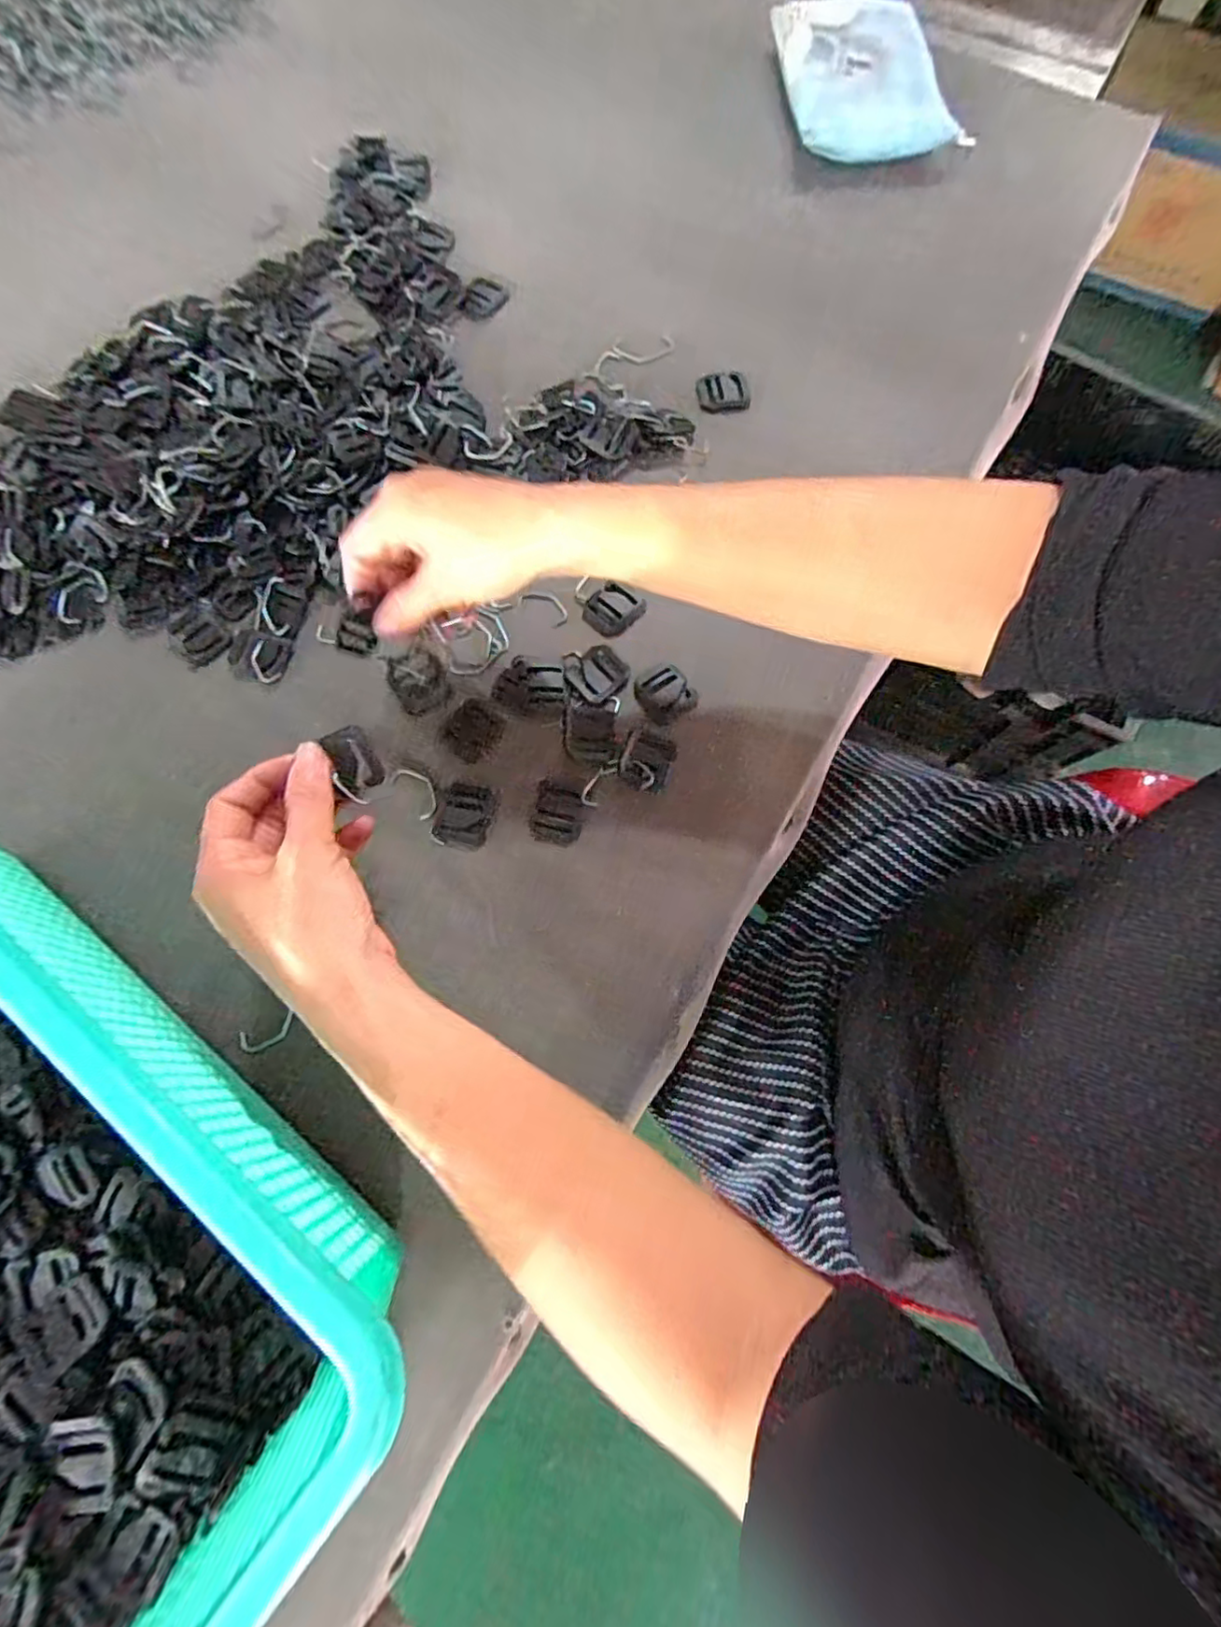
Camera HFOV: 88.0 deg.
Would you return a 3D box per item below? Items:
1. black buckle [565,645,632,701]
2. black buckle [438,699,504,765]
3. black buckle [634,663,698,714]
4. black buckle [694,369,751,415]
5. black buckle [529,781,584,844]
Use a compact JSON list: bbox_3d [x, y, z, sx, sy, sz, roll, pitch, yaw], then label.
[{"bbox_3d":[-0.009,-0.089,0.387,0.033,0.004,0.037,-39,79,-9],"label":"black buckle"},{"bbox_3d":[-0.083,-0.049,0.380,0.032,0.004,0.034,38,79,9],"label":"black buckle"},{"bbox_3d":[0.033,-0.075,0.386,0.032,0.004,0.033,-29,77,-7],"label":"black buckle"},{"bbox_3d":[0.079,-0.296,0.444,0.033,0.013,0.026,-6,76,-2],"label":"black buckle"},{"bbox_3d":[-0.031,0.000,0.369,0.029,0.004,0.033,15,76,4],"label":"black buckle"}]

